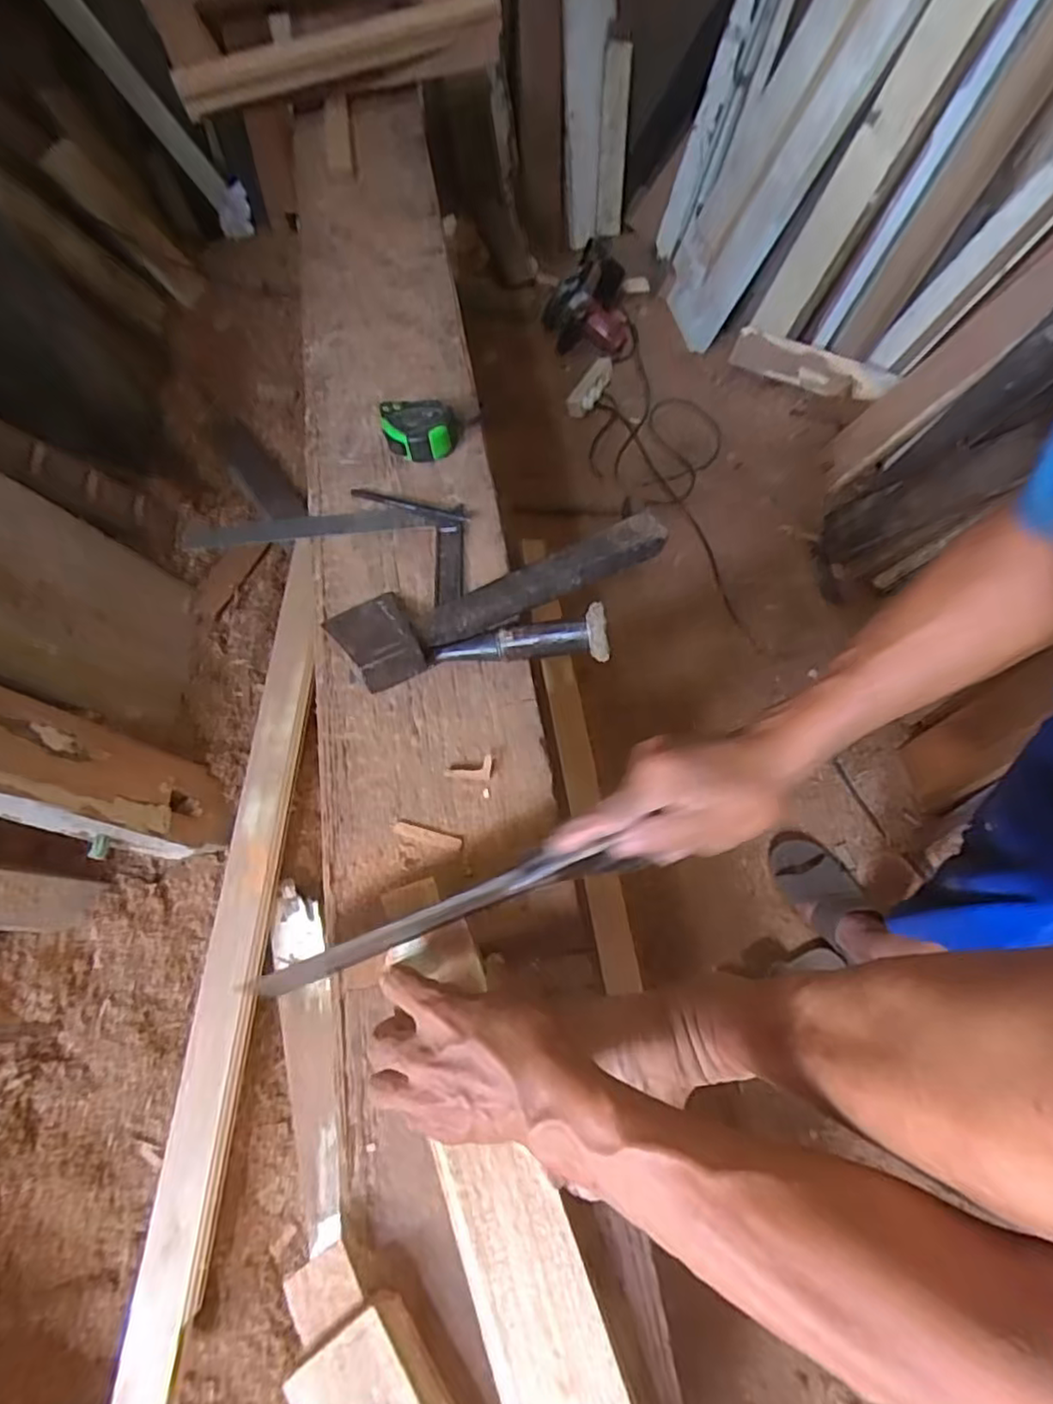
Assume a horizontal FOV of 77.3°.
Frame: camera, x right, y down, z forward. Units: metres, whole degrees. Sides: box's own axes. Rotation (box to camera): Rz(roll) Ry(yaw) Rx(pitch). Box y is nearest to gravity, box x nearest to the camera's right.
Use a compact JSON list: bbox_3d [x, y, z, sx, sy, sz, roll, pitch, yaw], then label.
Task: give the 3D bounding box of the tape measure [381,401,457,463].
[{"bbox_3d":[-0.114,-0.290,0.708,0.078,0.042,0.061,-9,64,-5],"label":"tape measure"}]

